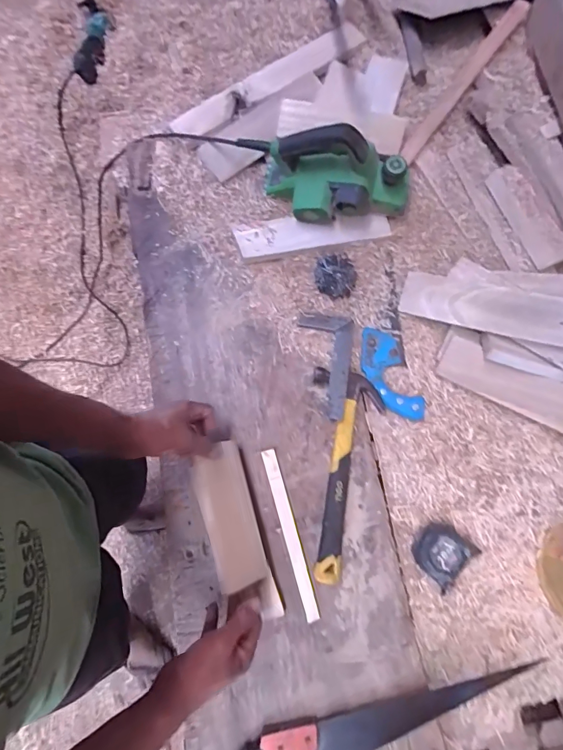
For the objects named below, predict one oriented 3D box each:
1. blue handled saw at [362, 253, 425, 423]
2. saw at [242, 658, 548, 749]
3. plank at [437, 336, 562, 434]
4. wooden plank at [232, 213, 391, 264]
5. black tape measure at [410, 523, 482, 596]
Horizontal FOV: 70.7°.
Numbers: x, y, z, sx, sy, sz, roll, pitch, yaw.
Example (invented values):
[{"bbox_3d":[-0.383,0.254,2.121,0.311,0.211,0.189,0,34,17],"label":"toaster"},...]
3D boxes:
[{"bbox_3d":[0.186,-0.065,0.715,0.096,0.022,0.292,-7,75,-9],"label":"blue handled saw"},{"bbox_3d":[0.123,0.492,0.559,0.478,0.026,0.082,-20,77,-12],"label":"saw"},{"bbox_3d":[0.404,0.027,0.659,0.273,0.015,0.078,27,99,15],"label":"plank"},{"bbox_3d":[0.059,-0.264,0.737,0.281,0.015,0.067,-10,75,-10],"label":"wooden plank"},{"bbox_3d":[0.256,0.285,0.633,0.085,0.035,0.082,41,73,6],"label":"black tape measure"}]

